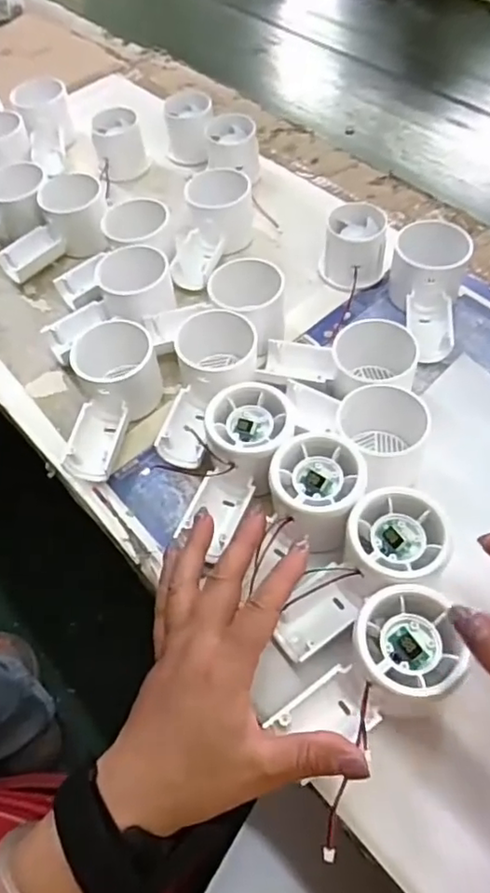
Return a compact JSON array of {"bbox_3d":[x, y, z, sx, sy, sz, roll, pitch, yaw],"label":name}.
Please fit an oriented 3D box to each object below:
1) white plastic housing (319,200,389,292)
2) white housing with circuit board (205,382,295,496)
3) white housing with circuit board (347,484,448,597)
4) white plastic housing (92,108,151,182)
[{"bbox_3d":[0.093,-0.167,0.519,0.054,0.050,0.058,4,57,7],"label":"white plastic housing"},{"bbox_3d":[0.003,-0.005,0.412,0.057,0.047,0.057,-2,57,3],"label":"white housing with circuit board"},{"bbox_3d":[0.087,0.060,0.358,0.055,0.047,0.059,-2,57,3],"label":"white housing with circuit board"},{"bbox_3d":[-0.132,-0.317,0.635,0.052,0.051,0.044,-15,57,-6],"label":"white plastic housing"}]

